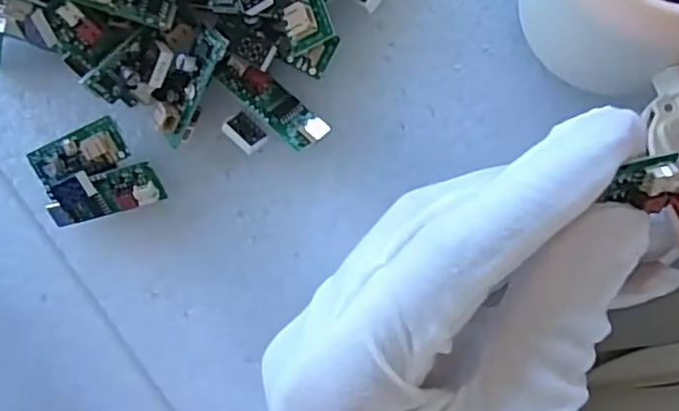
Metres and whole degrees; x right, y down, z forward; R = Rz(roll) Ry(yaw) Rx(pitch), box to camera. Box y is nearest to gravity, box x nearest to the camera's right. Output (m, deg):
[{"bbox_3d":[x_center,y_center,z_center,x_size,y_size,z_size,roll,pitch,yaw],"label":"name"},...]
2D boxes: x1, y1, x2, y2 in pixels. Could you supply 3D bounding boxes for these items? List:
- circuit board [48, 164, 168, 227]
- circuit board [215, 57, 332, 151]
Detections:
[{"bbox_3d":[-0.076,-0.004,0.203,0.038,0.012,0.014,-14,90,10],"label":"circuit board"},{"bbox_3d":[-0.020,-0.031,0.194,0.037,0.004,0.013,42,70,7],"label":"circuit board"}]

